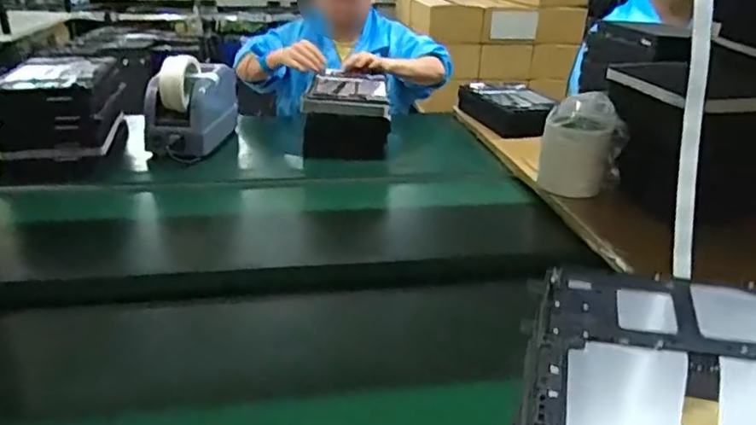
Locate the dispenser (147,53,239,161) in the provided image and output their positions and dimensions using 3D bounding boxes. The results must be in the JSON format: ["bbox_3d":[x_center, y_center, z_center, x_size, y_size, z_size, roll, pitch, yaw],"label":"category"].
[{"bbox_3d":[-0.344,-0.204,1.100,0.107,0.155,0.194,8,25,13],"label":"dispenser"}]

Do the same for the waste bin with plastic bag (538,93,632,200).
[{"bbox_3d":[0.305,-0.099,0.895,0.114,0.132,0.111,10,26,16],"label":"waste bin with plastic bag"}]

